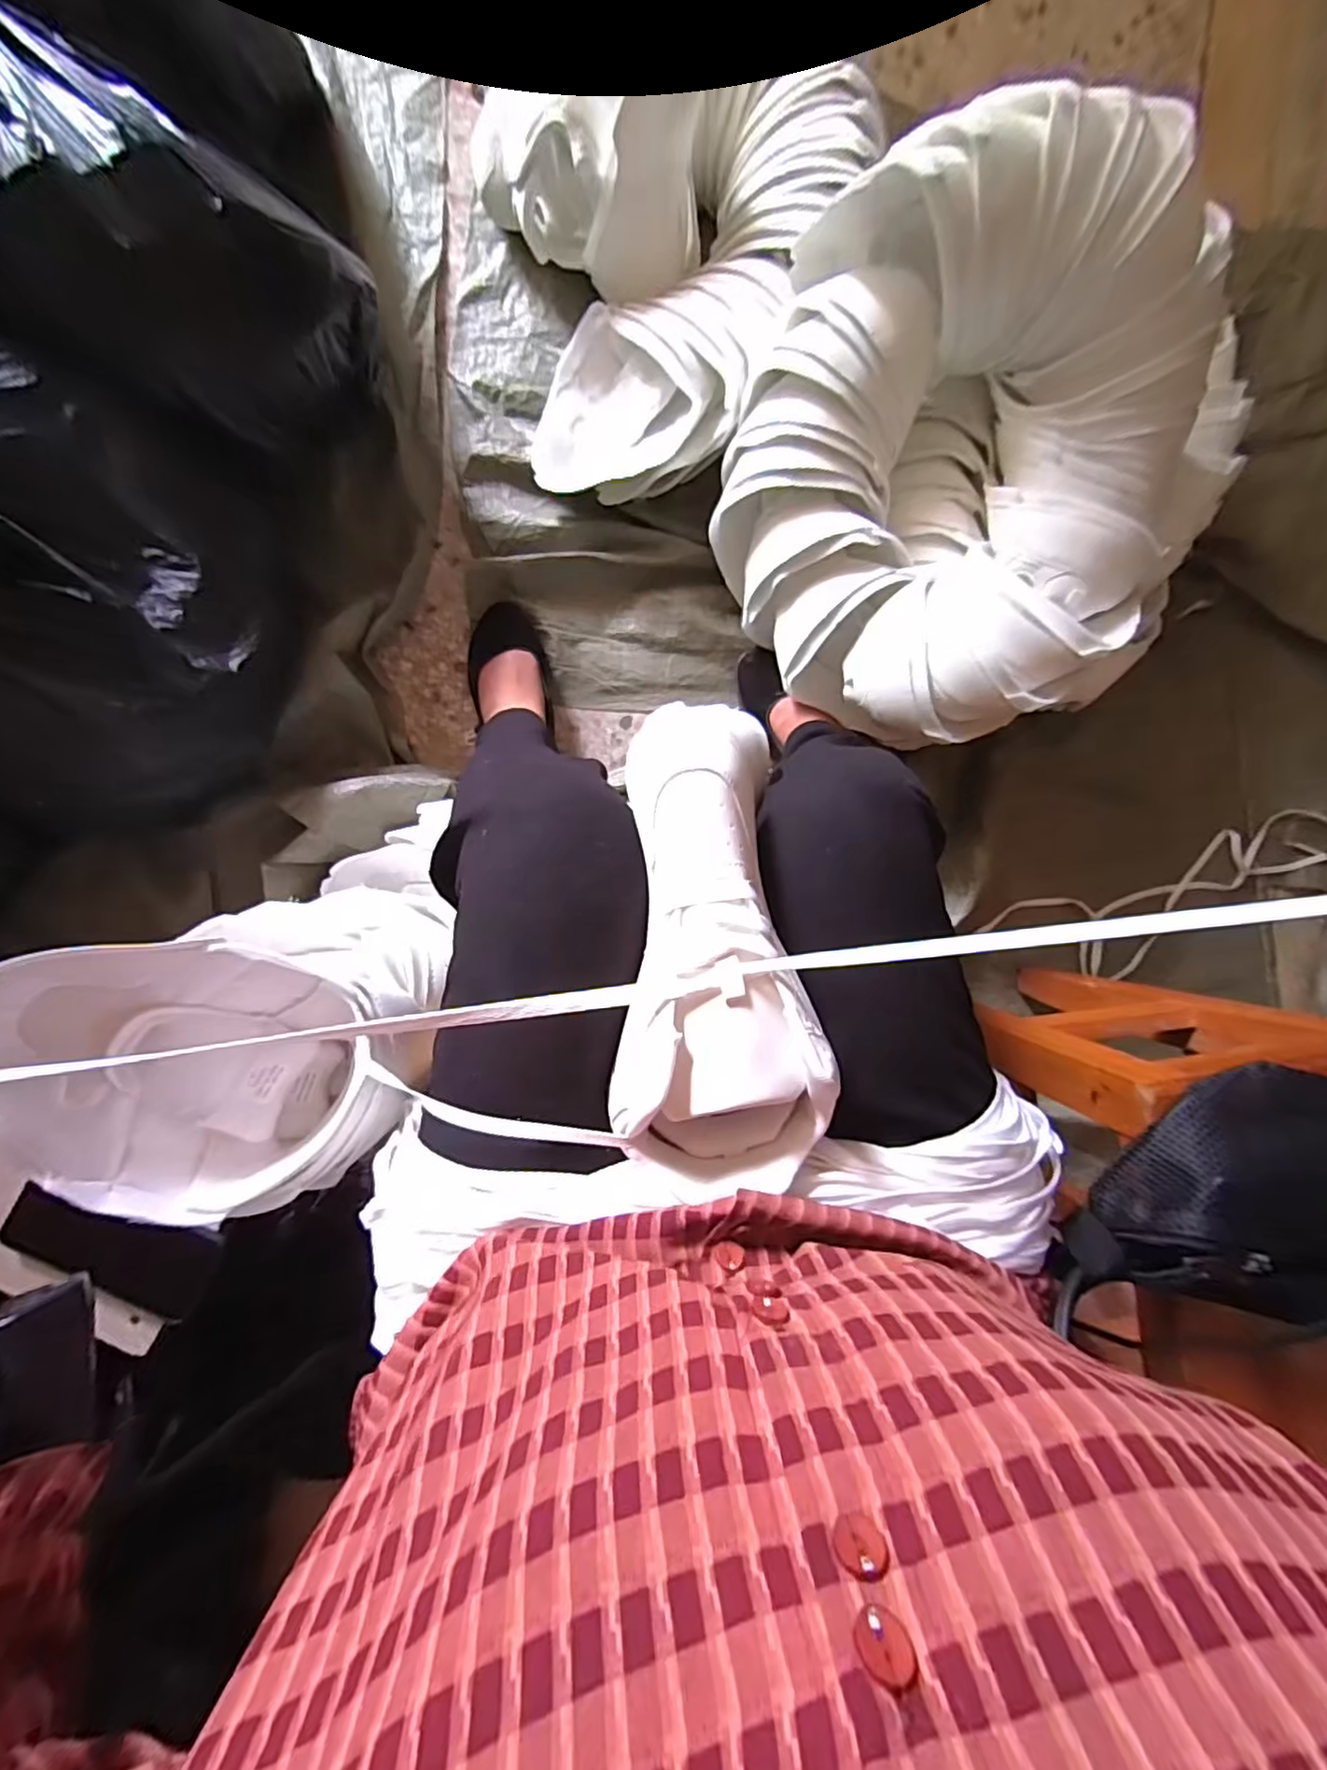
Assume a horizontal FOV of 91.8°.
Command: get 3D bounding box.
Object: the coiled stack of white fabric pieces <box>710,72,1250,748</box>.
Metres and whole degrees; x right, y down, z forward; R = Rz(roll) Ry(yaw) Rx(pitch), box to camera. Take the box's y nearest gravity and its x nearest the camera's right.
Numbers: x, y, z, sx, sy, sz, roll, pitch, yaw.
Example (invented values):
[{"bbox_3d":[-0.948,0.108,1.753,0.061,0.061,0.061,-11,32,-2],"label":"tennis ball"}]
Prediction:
[{"bbox_3d":[0.276,-0.396,0.633,0.413,0.259,0.447,17,89,-4],"label":"coiled stack of white fabric pieces"}]

